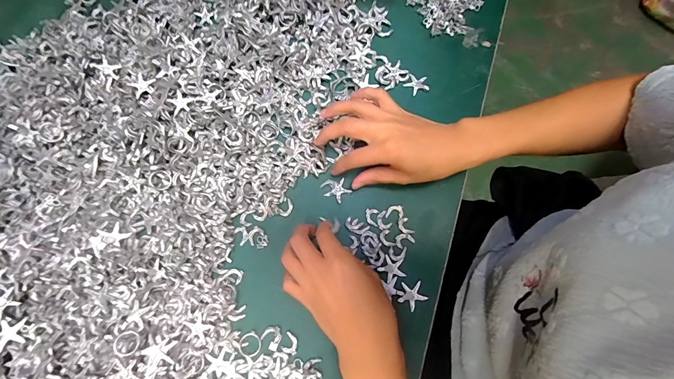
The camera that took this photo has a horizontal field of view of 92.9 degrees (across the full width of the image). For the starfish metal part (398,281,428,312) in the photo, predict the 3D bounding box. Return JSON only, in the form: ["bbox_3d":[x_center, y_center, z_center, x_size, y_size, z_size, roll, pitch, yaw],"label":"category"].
[{"bbox_3d":[0.075,0.106,0.322,0.028,0.004,0.027,0,76,-1],"label":"starfish metal part"}]

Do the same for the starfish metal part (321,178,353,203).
[{"bbox_3d":[-0.001,0.000,0.349,0.026,0.004,0.027,-30,78,-8],"label":"starfish metal part"}]

